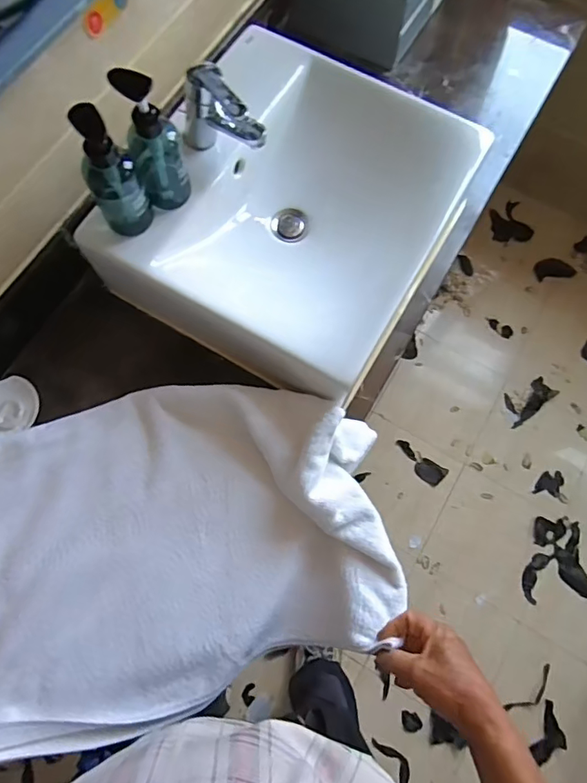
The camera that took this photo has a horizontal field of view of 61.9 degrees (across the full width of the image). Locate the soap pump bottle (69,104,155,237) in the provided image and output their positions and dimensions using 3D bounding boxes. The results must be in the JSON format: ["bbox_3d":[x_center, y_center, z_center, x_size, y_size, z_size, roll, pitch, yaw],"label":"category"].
[{"bbox_3d":[-0.243,-0.286,0.653,0.066,0.186,0.058,-29,75,-9],"label":"soap pump bottle"}]

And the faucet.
[{"bbox_3d":[-0.102,-0.394,0.723,0.133,0.125,0.050,30,75,9],"label":"faucet"}]

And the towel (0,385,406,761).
[{"bbox_3d":[-0.220,0.210,0.649,0.676,0.089,0.407,-14,73,-5],"label":"towel"}]

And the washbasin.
[{"bbox_3d":[-0.003,-0.296,0.808,0.491,0.145,0.518,29,75,9],"label":"washbasin"}]

